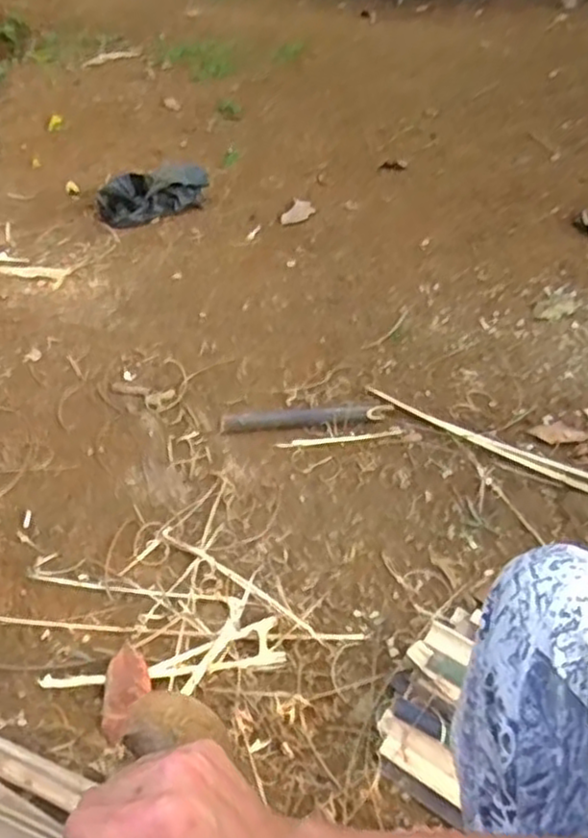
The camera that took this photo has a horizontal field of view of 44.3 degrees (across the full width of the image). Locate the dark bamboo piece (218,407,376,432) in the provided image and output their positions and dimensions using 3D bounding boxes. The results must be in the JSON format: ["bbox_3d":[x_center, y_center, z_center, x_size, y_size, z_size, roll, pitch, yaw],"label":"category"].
[{"bbox_3d":[0.003,-0.004,1.357,0.278,0.040,0.034,-3,44,0],"label":"dark bamboo piece"}]

